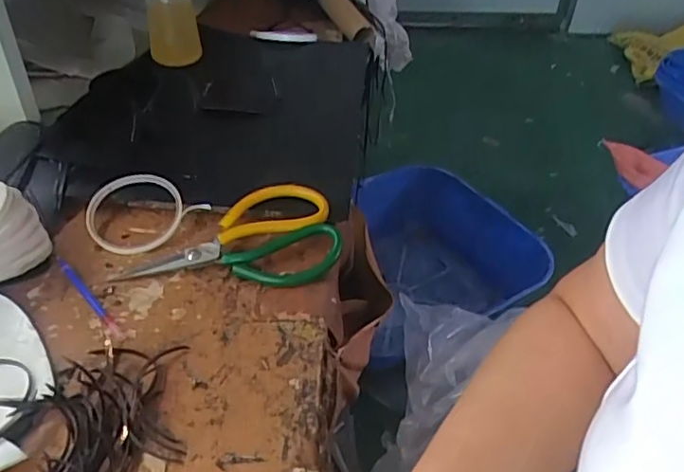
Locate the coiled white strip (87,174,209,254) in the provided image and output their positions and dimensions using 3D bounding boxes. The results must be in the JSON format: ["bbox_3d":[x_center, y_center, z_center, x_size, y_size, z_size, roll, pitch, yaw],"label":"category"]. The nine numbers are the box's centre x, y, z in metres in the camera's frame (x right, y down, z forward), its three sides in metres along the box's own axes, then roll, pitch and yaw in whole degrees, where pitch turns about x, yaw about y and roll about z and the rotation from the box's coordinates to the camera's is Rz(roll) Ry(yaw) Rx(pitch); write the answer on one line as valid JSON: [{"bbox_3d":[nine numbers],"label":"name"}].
[{"bbox_3d":[-0.188,-0.026,0.541,0.095,0.012,0.095,-38,72,-20],"label":"coiled white strip"}]

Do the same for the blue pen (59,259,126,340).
[{"bbox_3d":[-0.203,0.048,0.467,0.007,0.008,0.107,-29,49,-33],"label":"blue pen"}]

